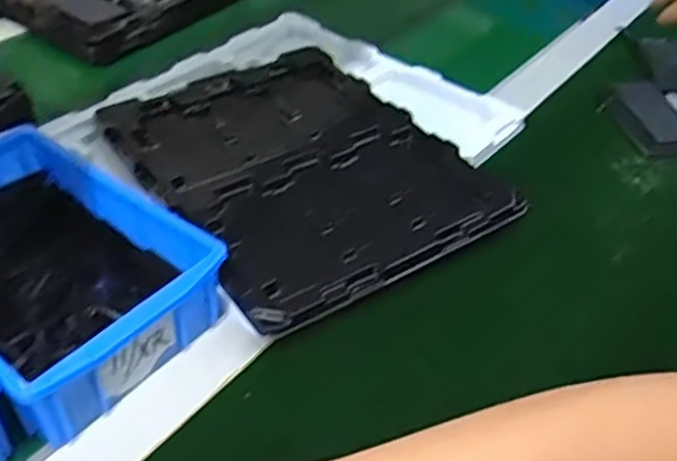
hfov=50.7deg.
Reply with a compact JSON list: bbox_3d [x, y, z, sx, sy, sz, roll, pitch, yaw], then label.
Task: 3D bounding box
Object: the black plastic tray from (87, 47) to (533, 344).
[{"bbox_3d":[-0.029,-0.055,0.553,0.222,0.014,0.278,-24,49,-26],"label":"black plastic tray"}]

